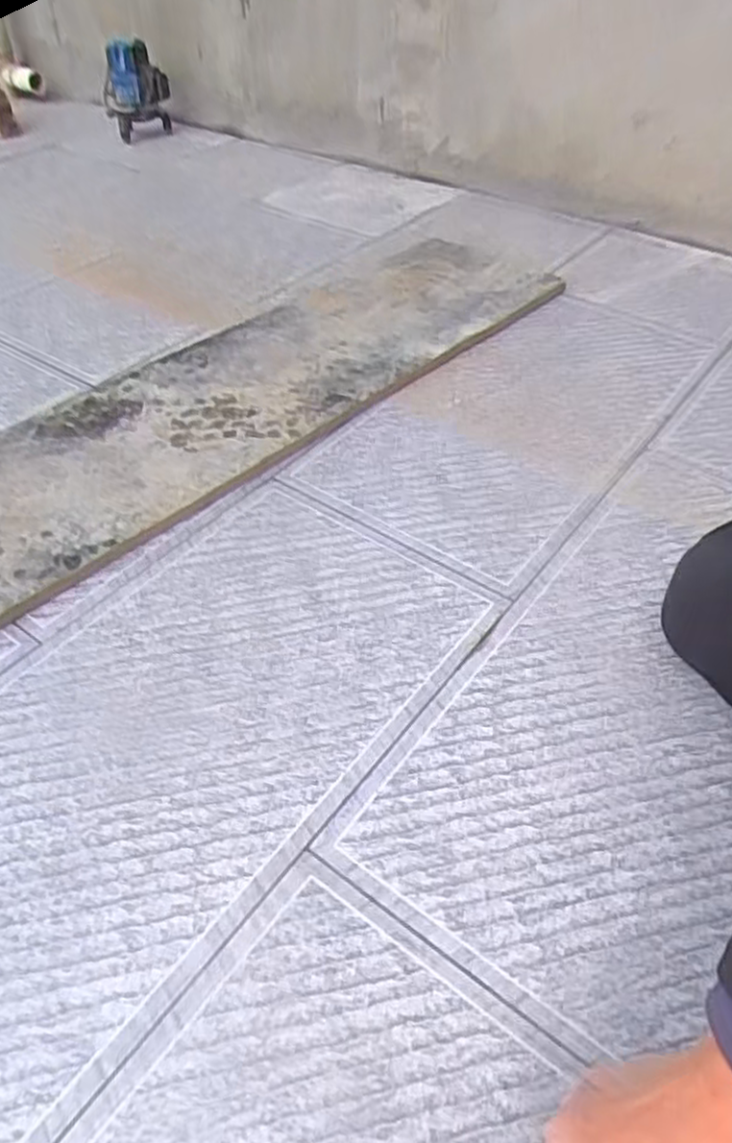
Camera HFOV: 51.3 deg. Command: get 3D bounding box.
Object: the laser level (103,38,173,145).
[{"bbox_3d":[-0.488,-1.024,1.617,0.129,0.191,0.151,-12,47,-12],"label":"laser level"}]

